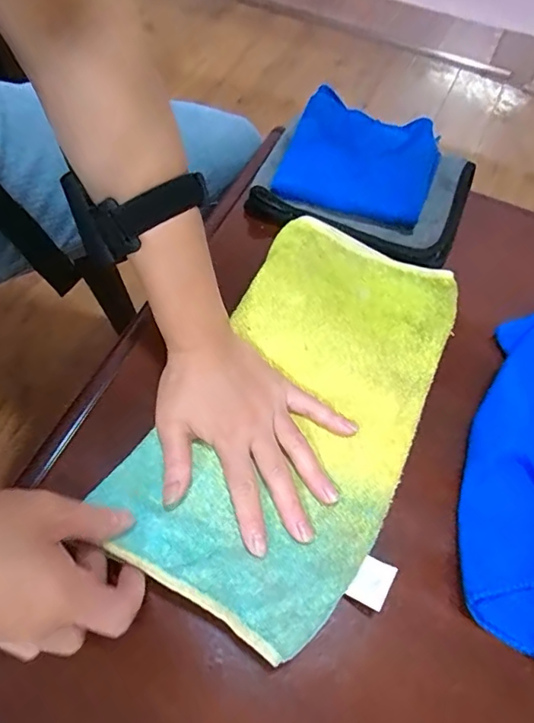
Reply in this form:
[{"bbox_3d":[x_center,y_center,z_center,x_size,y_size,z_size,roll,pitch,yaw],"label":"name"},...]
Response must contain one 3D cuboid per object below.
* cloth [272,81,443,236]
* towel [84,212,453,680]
[{"bbox_3d":[0.094,-0.204,0.492,0.144,0.024,0.138,18,61,8],"label":"cloth"},{"bbox_3d":[0.026,0.024,0.367,0.167,0.024,0.315,23,59,10],"label":"towel"}]

